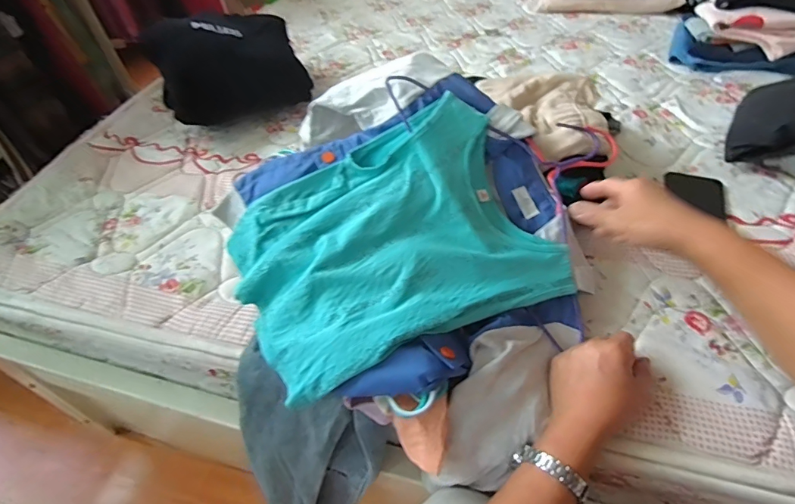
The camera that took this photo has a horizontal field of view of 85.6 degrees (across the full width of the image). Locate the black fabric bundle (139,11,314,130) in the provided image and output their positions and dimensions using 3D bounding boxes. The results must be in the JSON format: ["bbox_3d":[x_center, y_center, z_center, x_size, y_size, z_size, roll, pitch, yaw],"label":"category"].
[{"bbox_3d":[-0.331,-0.374,0.869,0.293,0.166,0.179,-28,51,-19],"label":"black fabric bundle"}]

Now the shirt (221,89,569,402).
[{"bbox_3d":[0.006,-0.026,0.487,0.368,0.109,0.250,-22,49,-15],"label":"shirt"}]

